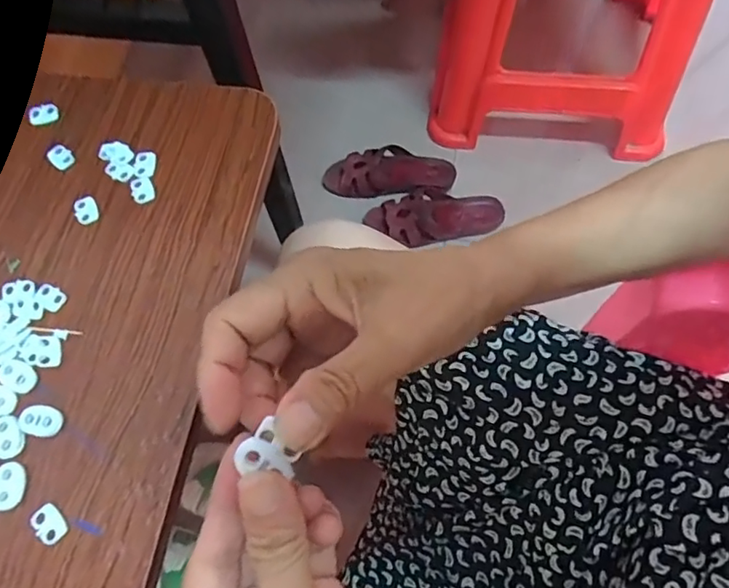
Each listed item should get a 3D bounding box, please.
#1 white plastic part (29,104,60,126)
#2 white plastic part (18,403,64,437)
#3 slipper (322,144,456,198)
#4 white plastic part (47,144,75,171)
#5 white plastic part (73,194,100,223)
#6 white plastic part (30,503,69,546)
[{"bbox_3d":[-0.219,-0.122,0.388,0.020,0.004,0.014,-12,65,-3],"label":"white plastic part"},{"bbox_3d":[-0.171,0.066,0.300,0.023,0.004,0.015,13,67,9],"label":"white plastic part"},{"bbox_3d":[0.040,-0.208,0.954,0.218,0.047,0.085,2,65,4],"label":"slipper"},{"bbox_3d":[-0.199,-0.090,0.373,0.020,0.004,0.014,38,73,18],"label":"white plastic part"},{"bbox_3d":[-0.174,-0.053,0.355,0.014,0.004,0.019,-24,66,-8],"label":"white plastic part"},{"bbox_3d":[-0.156,0.113,0.281,0.013,0.004,0.019,-43,70,-15],"label":"white plastic part"}]

